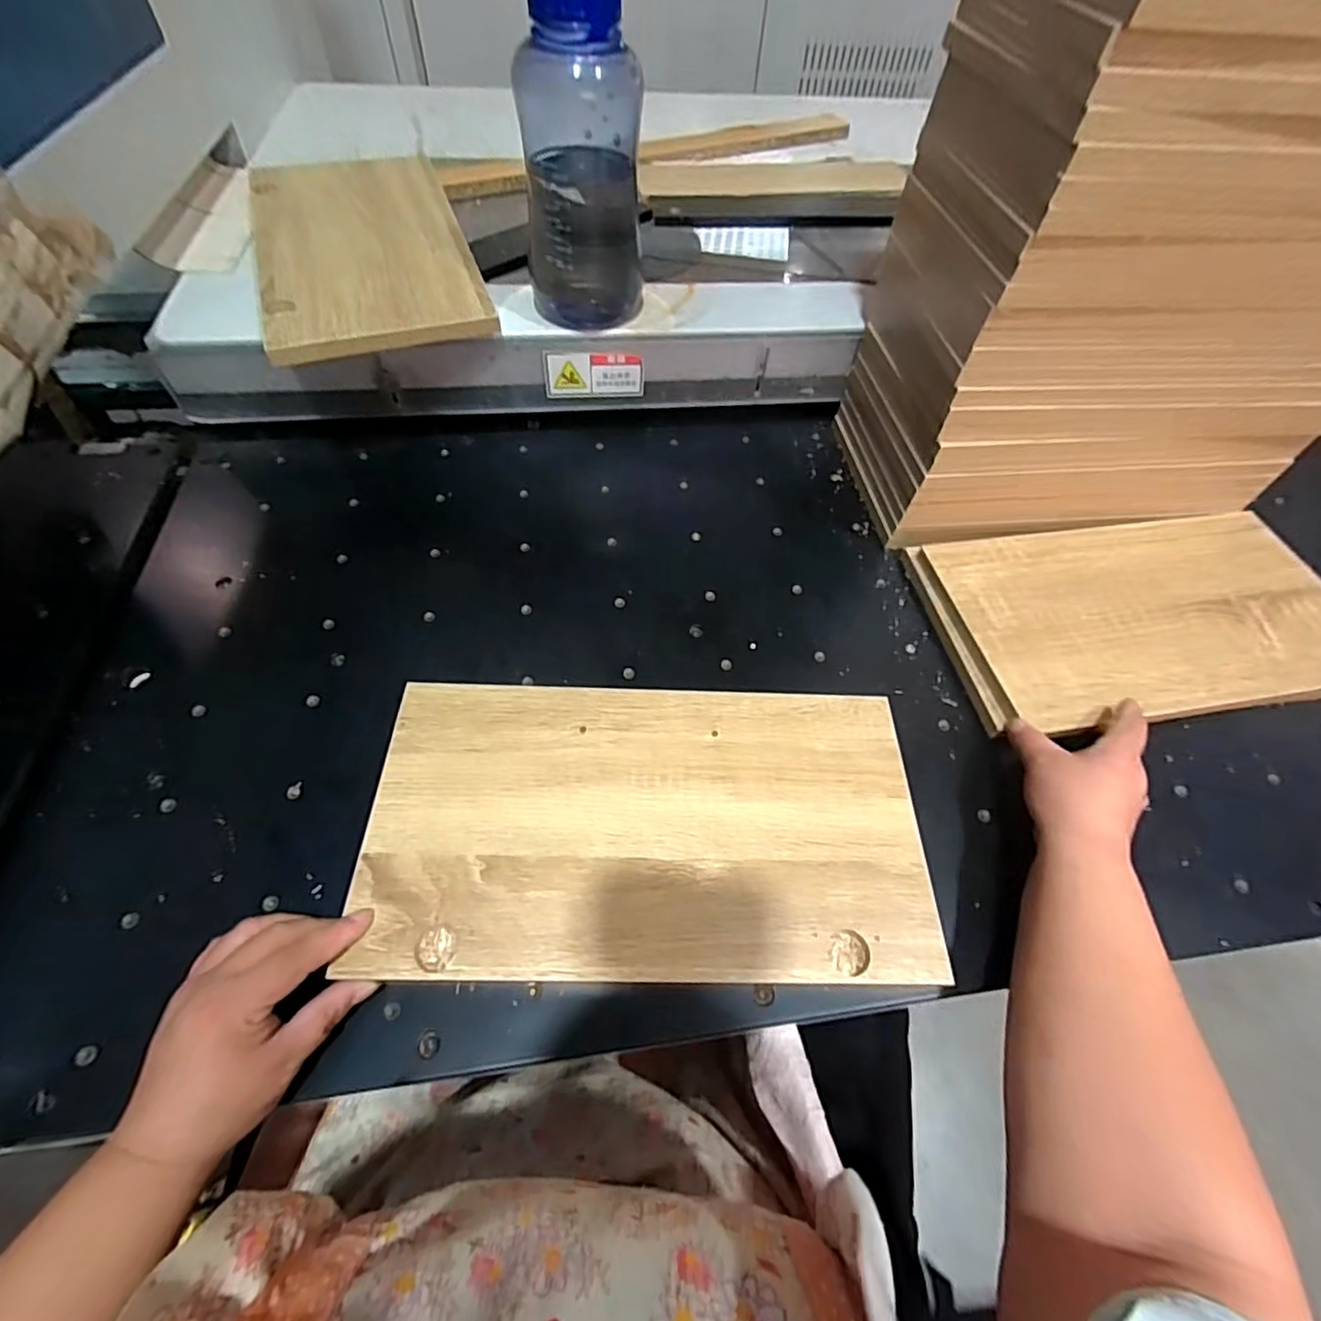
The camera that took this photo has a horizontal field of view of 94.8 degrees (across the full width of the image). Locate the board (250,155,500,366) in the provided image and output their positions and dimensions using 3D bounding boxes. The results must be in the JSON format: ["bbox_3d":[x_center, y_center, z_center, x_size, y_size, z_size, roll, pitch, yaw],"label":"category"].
[{"bbox_3d":[-0.300,-0.420,0.617,0.194,0.034,0.347,-16,58,-14],"label":"board"}]

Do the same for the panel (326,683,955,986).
[{"bbox_3d":[-0.007,0.106,0.407,0.358,0.010,0.194,1,57,-1],"label":"panel"}]

